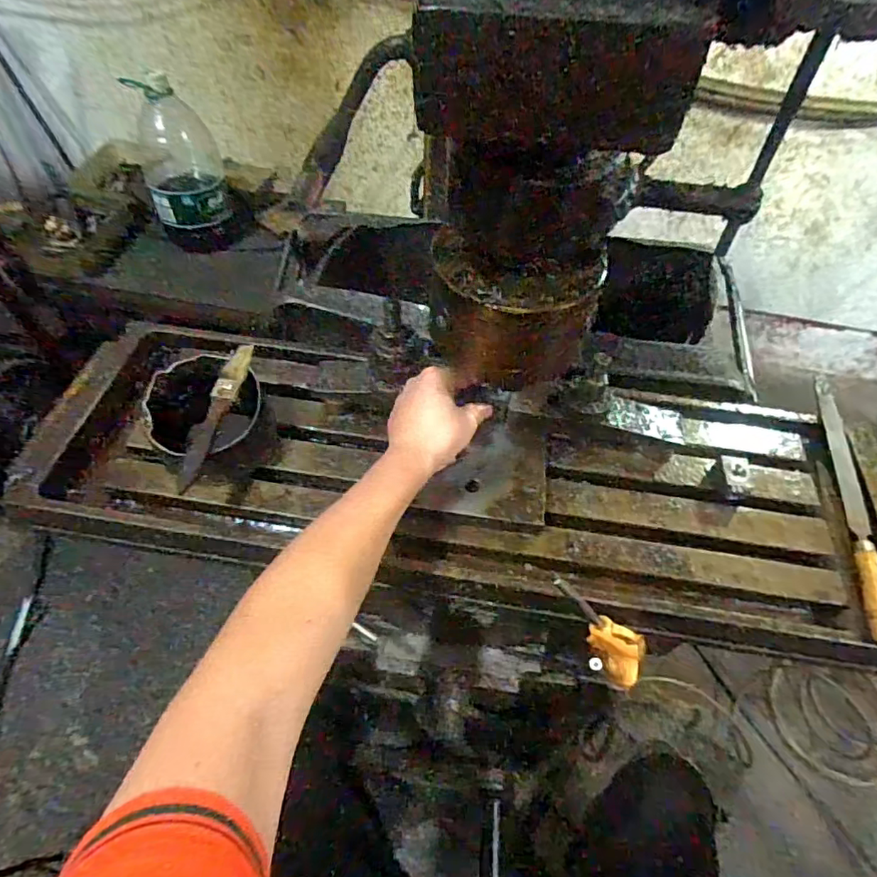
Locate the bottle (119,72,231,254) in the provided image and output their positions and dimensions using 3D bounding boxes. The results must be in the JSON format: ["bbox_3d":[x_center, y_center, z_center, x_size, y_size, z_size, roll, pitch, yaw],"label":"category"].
[{"bbox_3d":[-0.595,-0.625,1.273,0.171,0.343,0.142,-9,55,-9],"label":"bottle"}]

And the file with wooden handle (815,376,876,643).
[{"bbox_3d":[0.380,0.046,0.504,0.020,0.019,0.279,13,55,6],"label":"file with wooden handle"}]

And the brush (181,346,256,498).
[{"bbox_3d":[-0.194,-0.024,0.478,0.018,0.020,0.148,-11,54,46],"label":"brush"}]

